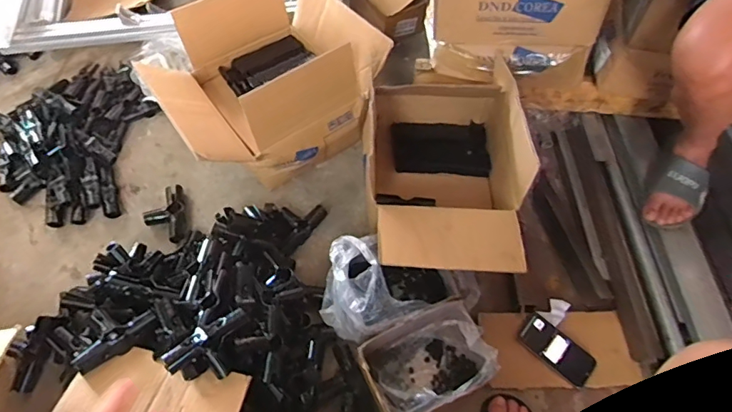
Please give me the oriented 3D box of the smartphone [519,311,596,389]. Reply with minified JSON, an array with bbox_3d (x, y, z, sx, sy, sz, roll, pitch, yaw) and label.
[{"bbox_3d":[0.357,0.266,0.892,0.138,0.005,0.069,40,64,19],"label":"smartphone"}]

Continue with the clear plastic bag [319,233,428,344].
[{"bbox_3d":[-0.012,0.152,0.865,0.142,0.108,0.188,-26,61,-19],"label":"clear plastic bag"}]

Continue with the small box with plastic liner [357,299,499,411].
[{"bbox_3d":[0.103,0.276,0.827,0.206,0.120,0.145,-19,60,-15],"label":"small box with plastic liner"}]

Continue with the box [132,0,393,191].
[{"bbox_3d":[-0.236,-0.275,1.087,0.446,0.238,0.385,-31,63,-21],"label":"box"}]

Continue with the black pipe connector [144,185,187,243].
[{"bbox_3d":[-0.430,0.019,1.023,0.085,0.030,0.143,-14,58,-12],"label":"black pipe connector"}]

